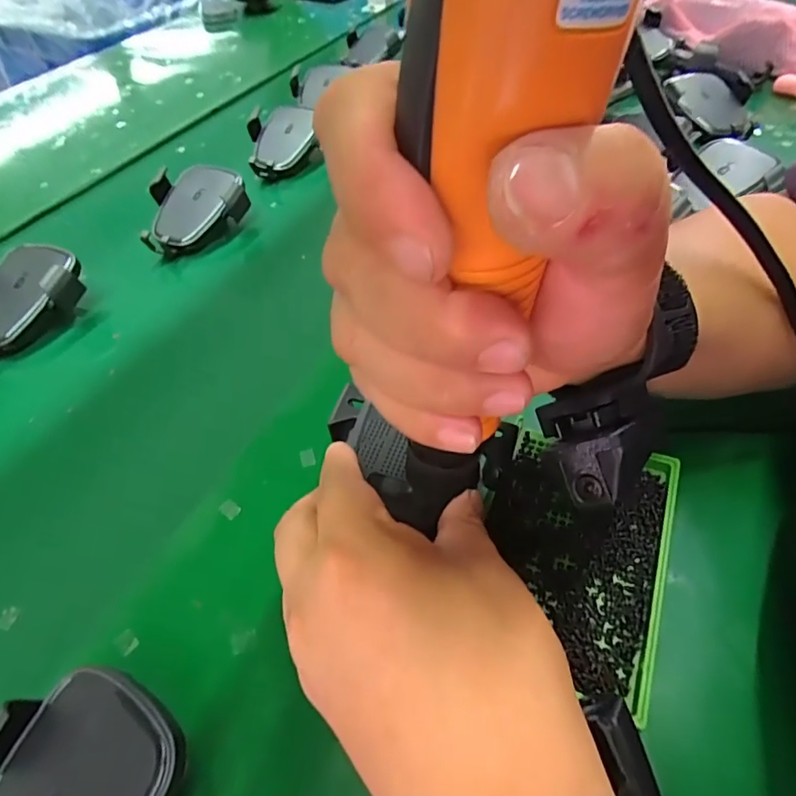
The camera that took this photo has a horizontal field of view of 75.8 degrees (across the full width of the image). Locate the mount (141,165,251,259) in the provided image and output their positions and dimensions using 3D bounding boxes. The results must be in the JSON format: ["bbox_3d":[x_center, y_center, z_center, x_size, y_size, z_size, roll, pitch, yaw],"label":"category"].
[{"bbox_3d":[-0.204,-0.187,0.509,0.107,0.047,0.084,-25,53,-17],"label":"mount"}]

